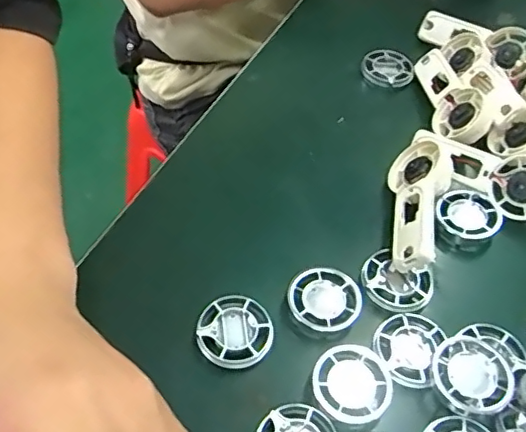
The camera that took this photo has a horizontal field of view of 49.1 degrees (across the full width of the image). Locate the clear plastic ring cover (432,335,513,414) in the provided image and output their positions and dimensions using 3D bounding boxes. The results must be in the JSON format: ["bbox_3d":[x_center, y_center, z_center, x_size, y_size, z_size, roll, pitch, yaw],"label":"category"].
[{"bbox_3d":[0.104,0.078,0.286,0.037,0.007,0.039,12,53,5],"label":"clear plastic ring cover"}]

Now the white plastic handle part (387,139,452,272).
[{"bbox_3d":[0.091,-0.008,0.348,0.036,0.026,0.095,17,53,8],"label":"white plastic handle part"}]

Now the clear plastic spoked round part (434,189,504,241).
[{"bbox_3d":[0.128,-0.001,0.358,0.039,0.009,0.034,17,53,8],"label":"clear plastic spoked round part"}]

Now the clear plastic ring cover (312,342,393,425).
[{"bbox_3d":[0.044,0.082,0.283,0.037,0.006,0.039,32,57,19],"label":"clear plastic ring cover"}]

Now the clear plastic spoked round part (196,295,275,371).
[{"bbox_3d":[-0.014,0.063,0.302,0.038,0.014,0.039,19,53,10],"label":"clear plastic spoked round part"}]

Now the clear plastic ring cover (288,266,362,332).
[{"bbox_3d":[0.034,0.046,0.313,0.039,0.010,0.037,-3,53,-7],"label":"clear plastic ring cover"}]

